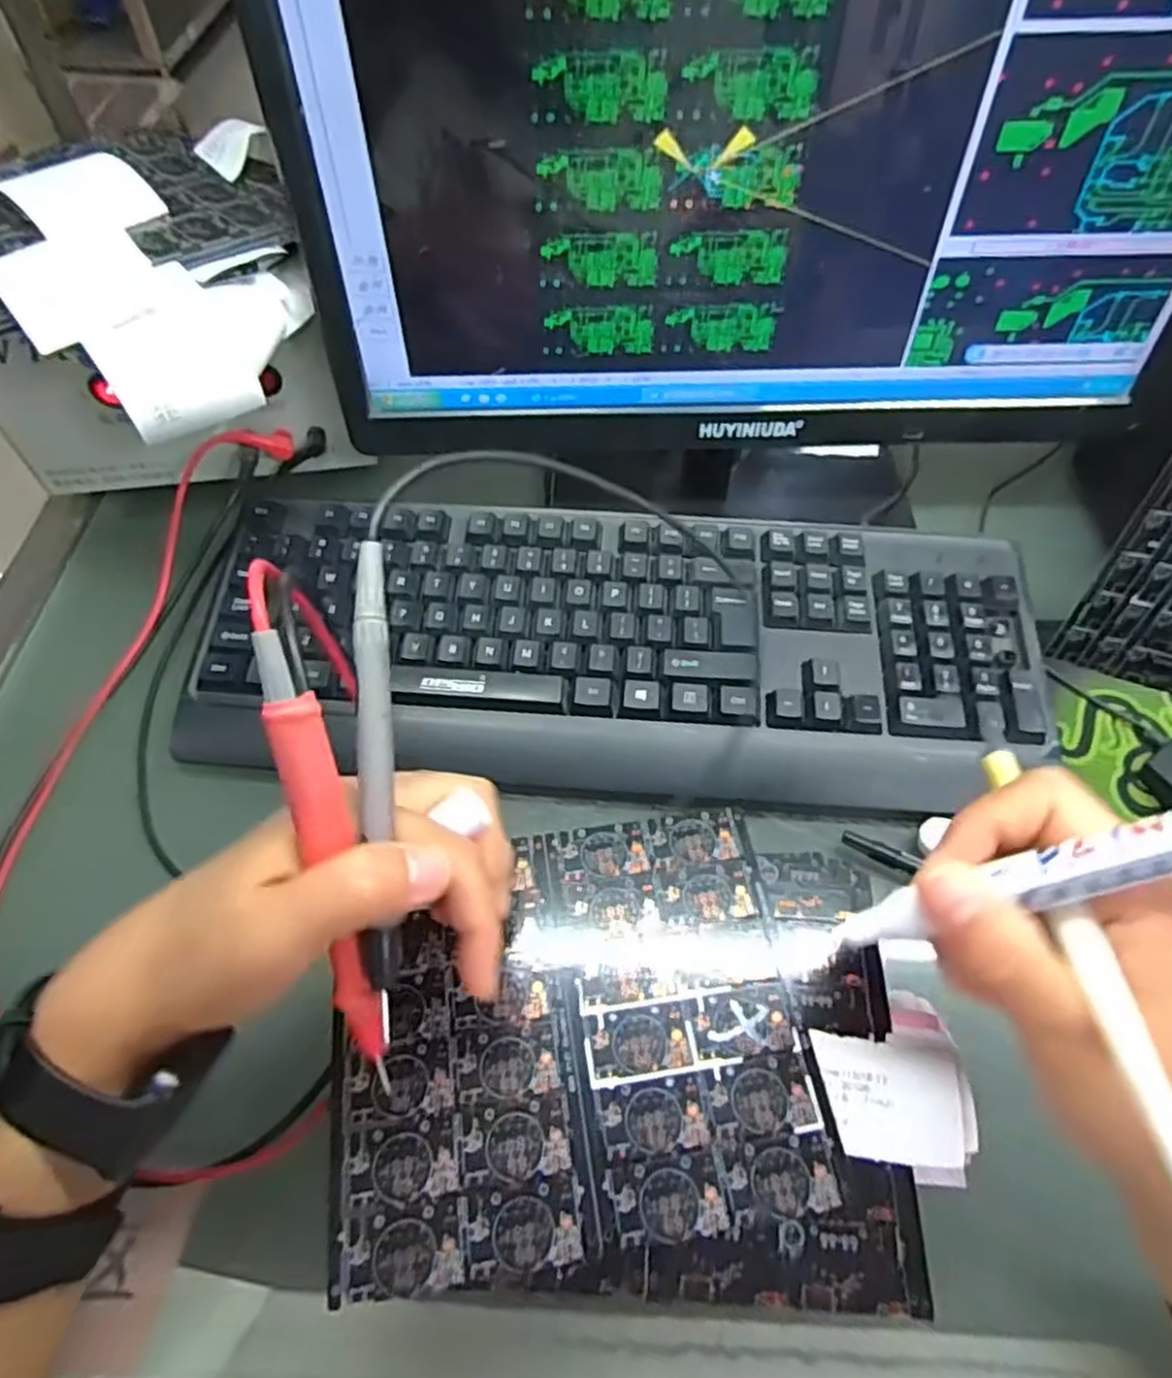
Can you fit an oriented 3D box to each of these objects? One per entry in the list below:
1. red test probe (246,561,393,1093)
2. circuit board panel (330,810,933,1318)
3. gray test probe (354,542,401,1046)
[{"bbox_3d":[-0.074,0.038,0.220,0.015,0.017,0.146,-12,98,-8],"label":"red test probe"},{"bbox_3d":[0.013,0.122,0.277,0.186,0.004,0.157,1,56,-1],"label":"circuit board panel"},{"bbox_3d":[-0.061,0.027,0.225,0.009,0.007,0.140,-3,85,-3],"label":"gray test probe"}]

